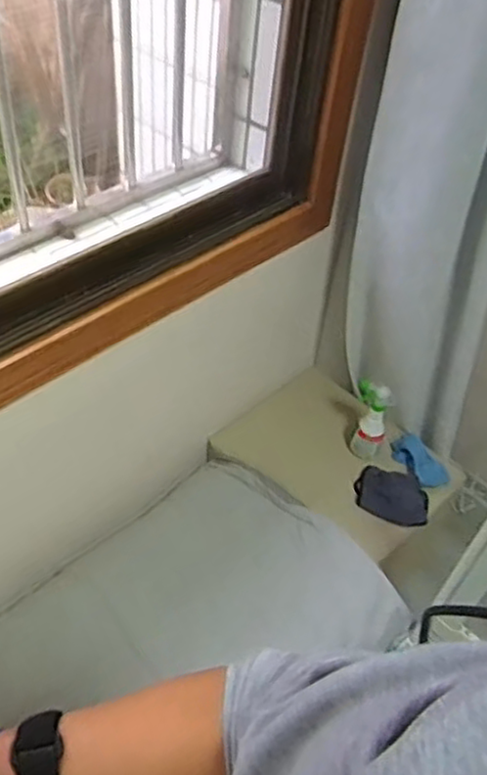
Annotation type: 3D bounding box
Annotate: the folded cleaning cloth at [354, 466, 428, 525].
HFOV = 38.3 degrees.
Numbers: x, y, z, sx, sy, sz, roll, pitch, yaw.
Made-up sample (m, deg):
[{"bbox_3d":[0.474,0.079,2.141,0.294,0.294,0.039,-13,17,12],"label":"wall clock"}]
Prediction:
[{"bbox_3d":[0.349,0.256,1.648,0.164,0.034,0.134,10,46,2],"label":"folded cleaning cloth"}]

